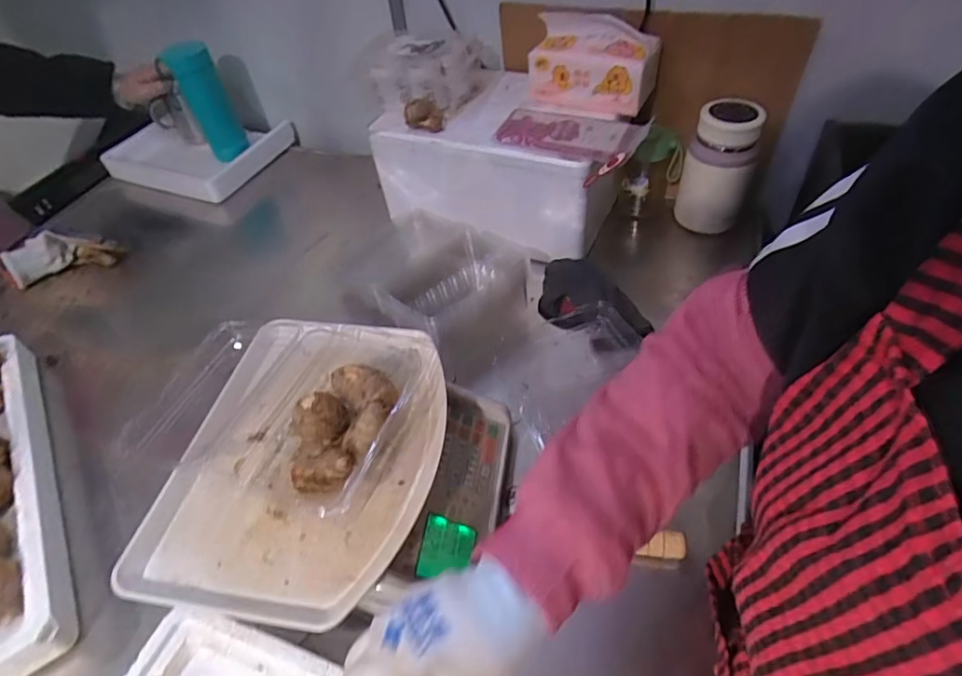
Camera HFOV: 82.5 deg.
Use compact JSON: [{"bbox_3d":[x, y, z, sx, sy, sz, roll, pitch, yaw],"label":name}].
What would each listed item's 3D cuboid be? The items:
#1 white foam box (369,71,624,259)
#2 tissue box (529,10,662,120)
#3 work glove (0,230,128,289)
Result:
[{"bbox_3d":[0.030,-0.268,0.832,0.332,0.153,0.207,21,54,23],"label":"white foam box"},{"bbox_3d":[0.149,-0.369,0.742,0.167,0.099,0.077,14,52,18],"label":"tissue box"},{"bbox_3d":[-0.675,-0.131,0.885,0.169,0.067,0.049,-13,48,-5],"label":"work glove"}]

